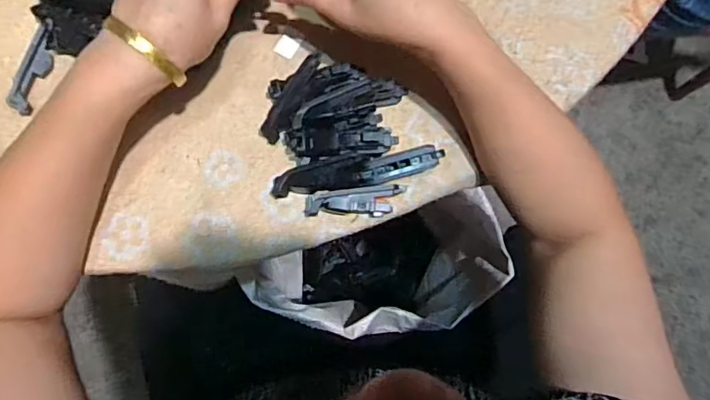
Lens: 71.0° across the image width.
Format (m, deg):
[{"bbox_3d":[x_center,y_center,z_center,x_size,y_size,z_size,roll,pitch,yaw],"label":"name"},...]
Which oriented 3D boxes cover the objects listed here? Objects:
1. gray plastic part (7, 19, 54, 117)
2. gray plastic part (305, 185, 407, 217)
[{"bbox_3d":[-0.240,-0.100,0.374,0.013,0.013,0.072,16,82,0],"label":"gray plastic part"},{"bbox_3d":[0.000,0.003,0.383,0.074,0.019,0.021,-5,83,-3],"label":"gray plastic part"}]

